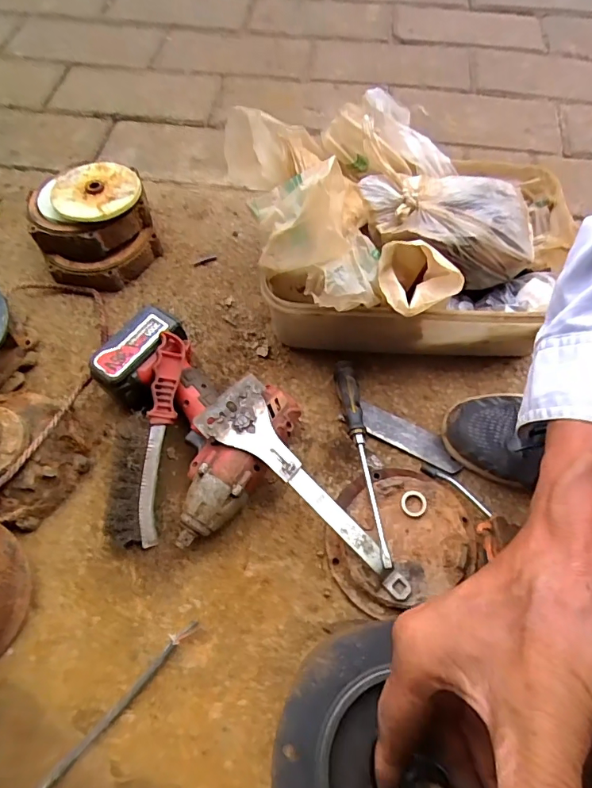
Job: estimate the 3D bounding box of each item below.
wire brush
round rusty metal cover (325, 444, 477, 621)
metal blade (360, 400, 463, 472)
[{"bbox_3d":[-0.156,0.045,0.497,0.046,0.032,0.224,9,80,6],"label":"wire brush"},{"bbox_3d":[0.105,0.139,0.476,0.157,0.037,0.143,-25,68,-12],"label":"round rusty metal cover"},{"bbox_3d":[0.132,0.049,0.544,0.126,0.005,0.036,26,67,10],"label":"metal blade"}]

